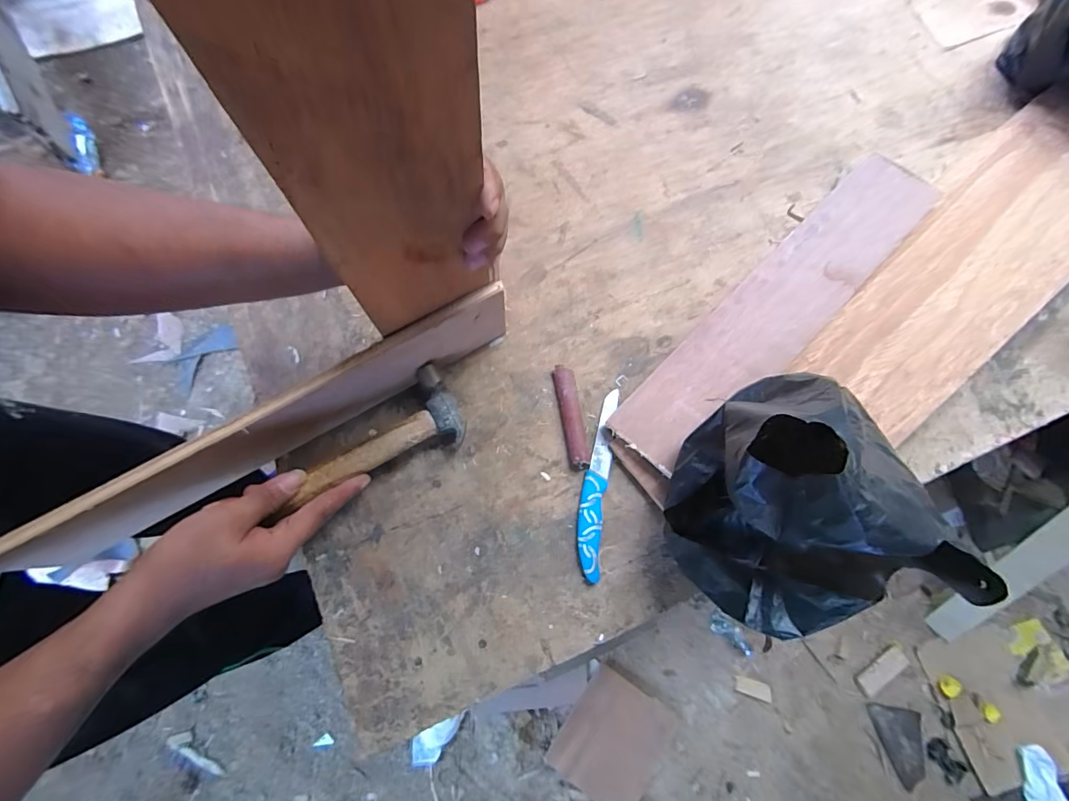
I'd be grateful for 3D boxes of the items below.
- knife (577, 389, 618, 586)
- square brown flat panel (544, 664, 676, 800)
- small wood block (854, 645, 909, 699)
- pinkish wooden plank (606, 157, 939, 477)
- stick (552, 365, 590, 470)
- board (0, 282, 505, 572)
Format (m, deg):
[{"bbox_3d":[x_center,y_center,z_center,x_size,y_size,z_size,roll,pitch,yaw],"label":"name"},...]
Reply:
[{"bbox_3d":[0.060,0.078,0.441,0.025,0.012,0.183,9,75,2],"label":"knife"},{"bbox_3d":[0.182,0.802,1.060,0.219,0.015,0.247,33,73,6],"label":"square brown flat panel"},{"bbox_3d":[0.867,0.676,1.124,0.152,0.013,0.052,-26,77,-12],"label":"small wood block"},{"bbox_3d":[0.258,-0.102,0.465,0.093,0.010,0.442,42,77,16],"label":"pinkish wooden plank"},{"bbox_3d":[0.038,0.017,0.453,0.021,0.016,0.104,-10,75,-3],"label":"stick"},{"bbox_3d":[-0.218,0.023,0.398,0.432,0.101,0.016,-30,77,-8],"label":"board"}]

